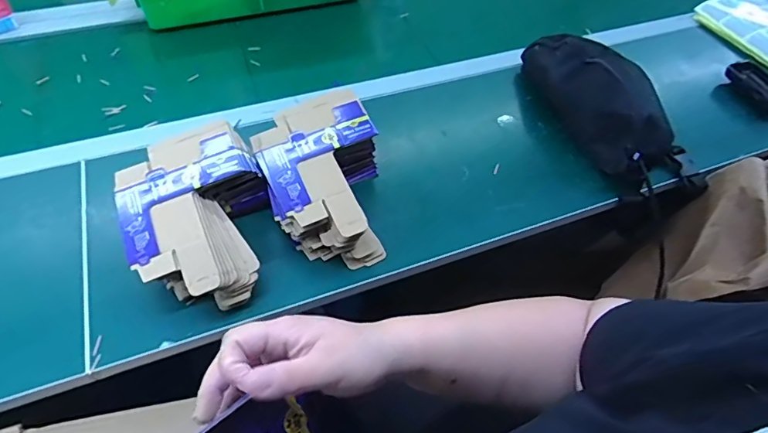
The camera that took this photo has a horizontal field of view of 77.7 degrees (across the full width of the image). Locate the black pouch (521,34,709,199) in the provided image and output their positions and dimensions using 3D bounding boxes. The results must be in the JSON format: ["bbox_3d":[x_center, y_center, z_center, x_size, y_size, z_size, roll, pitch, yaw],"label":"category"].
[{"bbox_3d":[0.308,-0.158,0.661,0.119,0.099,0.297,-15,53,-14],"label":"black pouch"}]

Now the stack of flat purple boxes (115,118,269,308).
[{"bbox_3d":[-0.197,0.001,0.522,0.148,0.074,0.203,-22,55,-19],"label":"stack of flat purple boxes"}]

